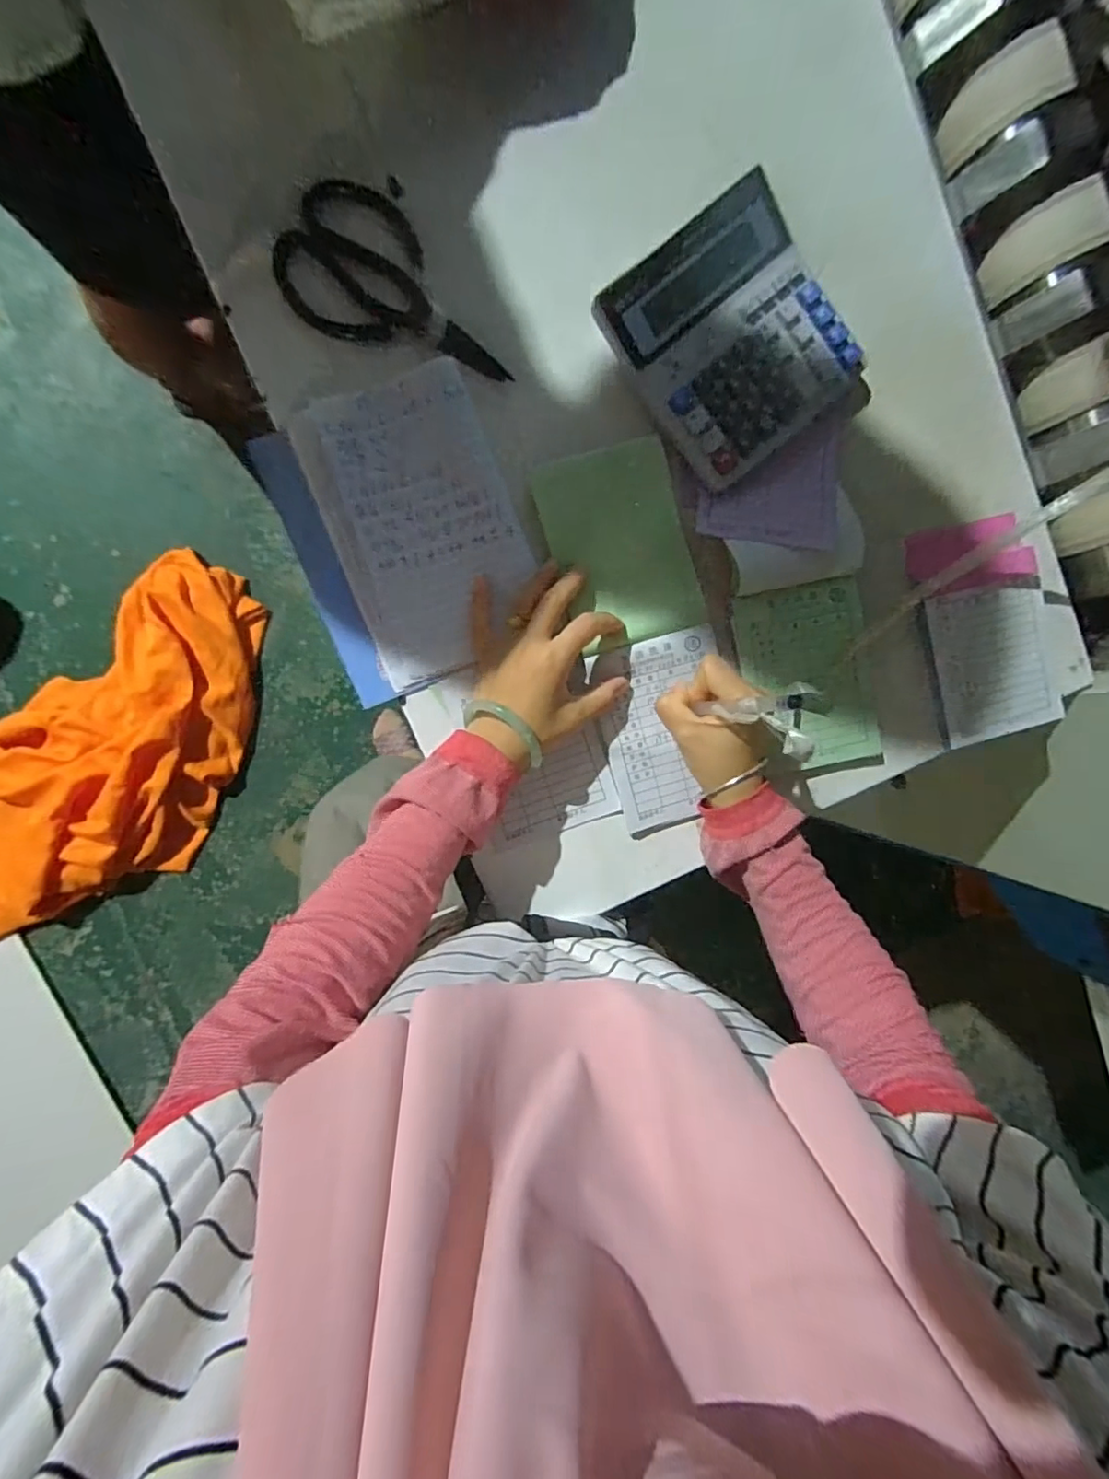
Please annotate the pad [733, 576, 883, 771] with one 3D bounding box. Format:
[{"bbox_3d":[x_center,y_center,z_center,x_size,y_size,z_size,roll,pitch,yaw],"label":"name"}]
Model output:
[{"bbox_3d":[0.204,-0.049,0.455,0.102,0.014,0.145,-13,97,-3],"label":"pad"}]

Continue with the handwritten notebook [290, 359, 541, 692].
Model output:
[{"bbox_3d":[-0.094,-0.159,0.421,0.131,0.009,0.206,-20,97,-2],"label":"handwritten notebook"}]

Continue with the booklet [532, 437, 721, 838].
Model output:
[{"bbox_3d":[0.065,-0.073,0.444,0.111,0.013,0.289,-9,95,-4],"label":"booklet"}]

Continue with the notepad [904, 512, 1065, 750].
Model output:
[{"bbox_3d":[0.361,-0.092,0.473,0.109,0.014,0.177,-15,97,-3],"label":"notepad"}]

